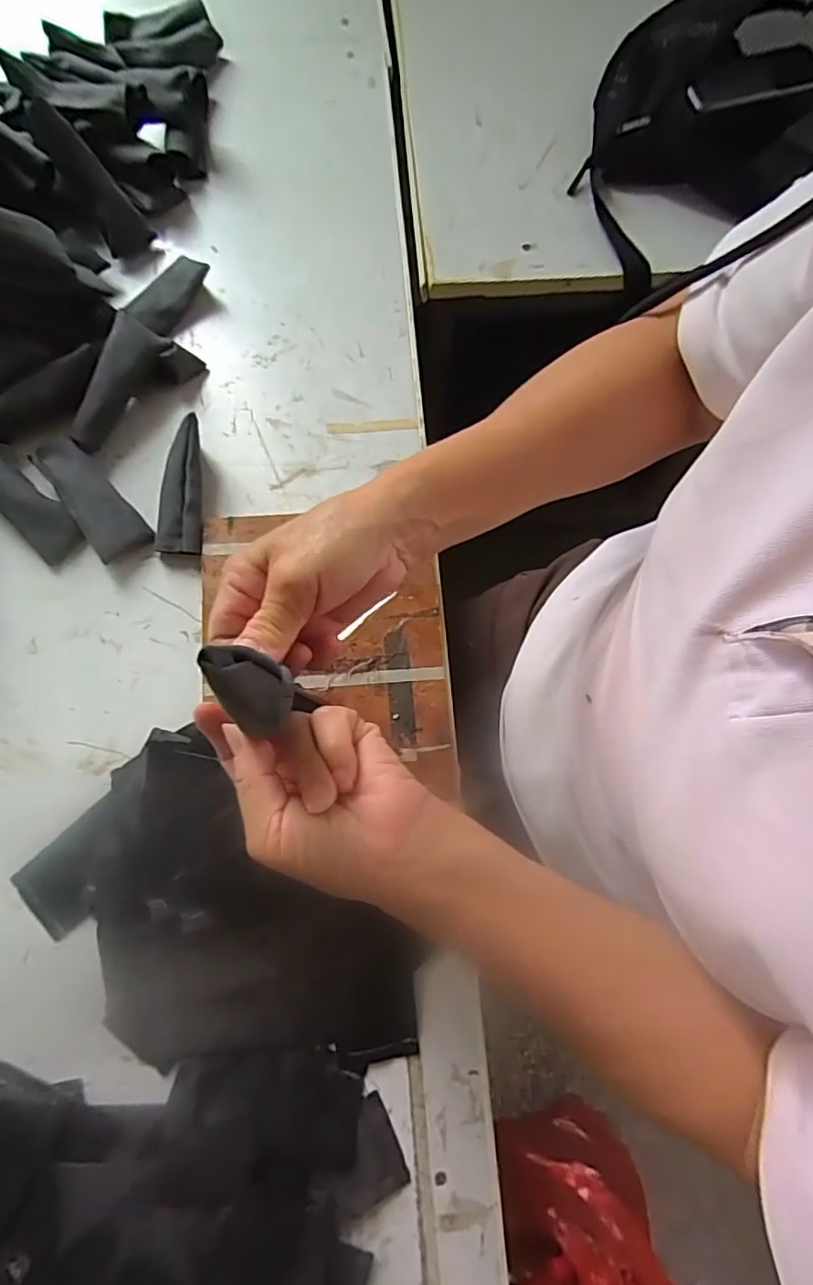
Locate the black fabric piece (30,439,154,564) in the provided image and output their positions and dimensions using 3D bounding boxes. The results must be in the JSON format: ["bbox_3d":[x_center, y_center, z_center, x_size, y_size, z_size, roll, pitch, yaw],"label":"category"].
[{"bbox_3d":[-0.240,-0.110,0.433,0.039,0.024,0.098,-36,81,-8],"label":"black fabric piece"}]

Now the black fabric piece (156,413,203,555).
[{"bbox_3d":[-0.171,-0.119,0.430,0.037,0.017,0.100,4,90,0],"label":"black fabric piece"}]

